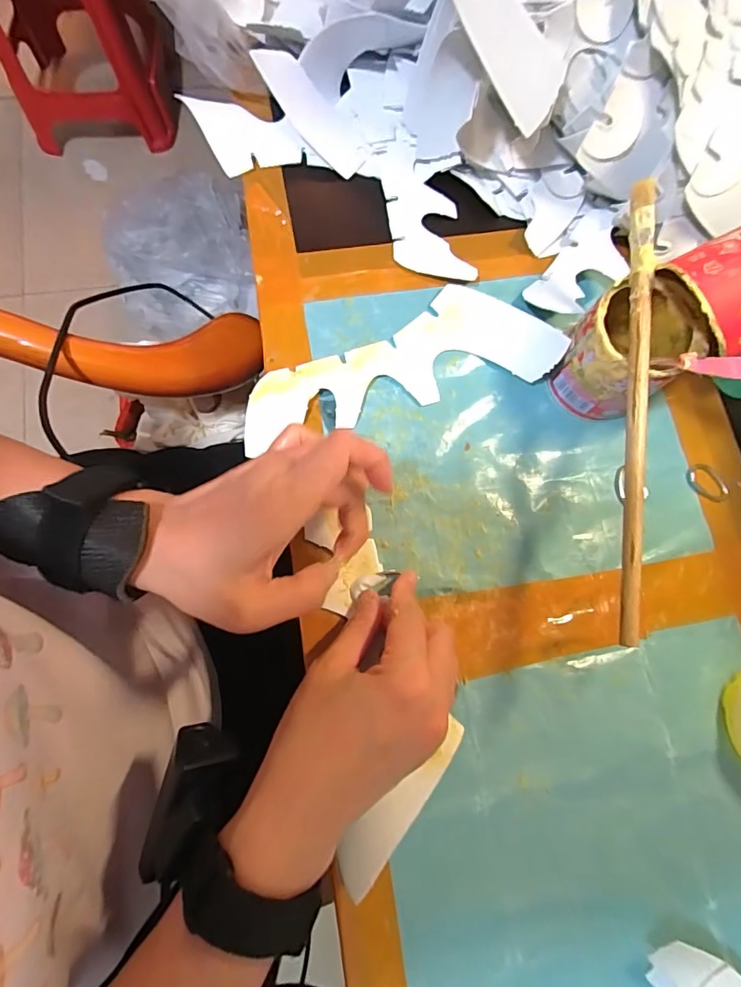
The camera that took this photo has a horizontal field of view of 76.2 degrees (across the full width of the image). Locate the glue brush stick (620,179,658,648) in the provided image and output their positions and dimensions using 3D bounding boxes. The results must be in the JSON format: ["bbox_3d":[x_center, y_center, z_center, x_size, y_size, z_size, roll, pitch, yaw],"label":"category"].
[{"bbox_3d":[0.139,-0.053,0.248,0.012,0.011,0.252,9,77,-2],"label":"glue brush stick"}]

